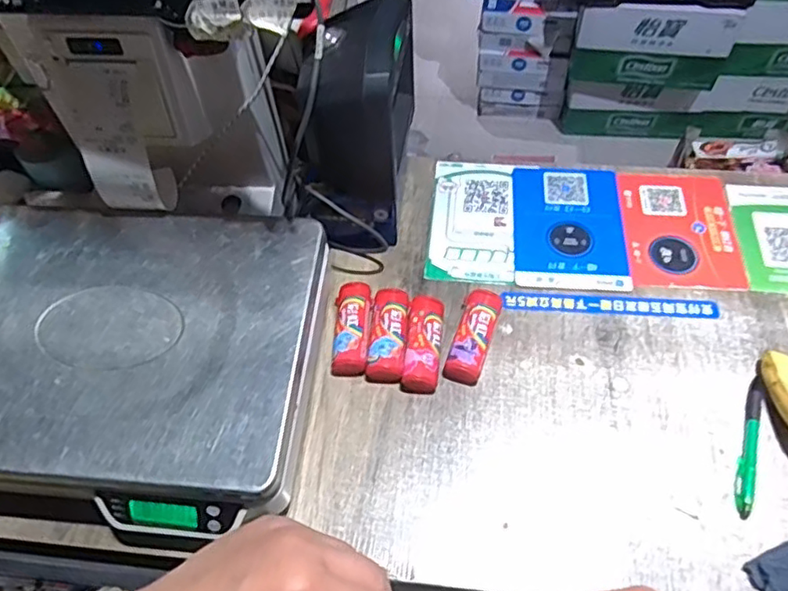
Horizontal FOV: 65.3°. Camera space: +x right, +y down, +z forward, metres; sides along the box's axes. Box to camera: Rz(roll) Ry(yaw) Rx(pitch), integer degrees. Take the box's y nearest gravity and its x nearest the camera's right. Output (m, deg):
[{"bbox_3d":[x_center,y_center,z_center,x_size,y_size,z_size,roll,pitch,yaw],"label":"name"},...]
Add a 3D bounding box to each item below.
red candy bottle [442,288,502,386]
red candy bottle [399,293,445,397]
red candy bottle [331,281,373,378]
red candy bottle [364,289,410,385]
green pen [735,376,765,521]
[{"bbox_3d":[0.079,0.036,0.603,0.033,0.027,0.104,16,59,13],"label":"red candy bottle"},{"bbox_3d":[0.030,0.045,0.599,0.033,0.032,0.099,7,58,8],"label":"red candy bottle"},{"bbox_3d":[-0.040,0.032,0.612,0.035,0.032,0.096,0,57,3],"label":"red candy bottle"},{"bbox_3d":[-0.003,0.037,0.607,0.036,0.029,0.098,5,57,6],"label":"red candy bottle"},{"bbox_3d":[0.314,0.131,0.543,0.015,0.008,0.130,18,60,14],"label":"green pen"}]

